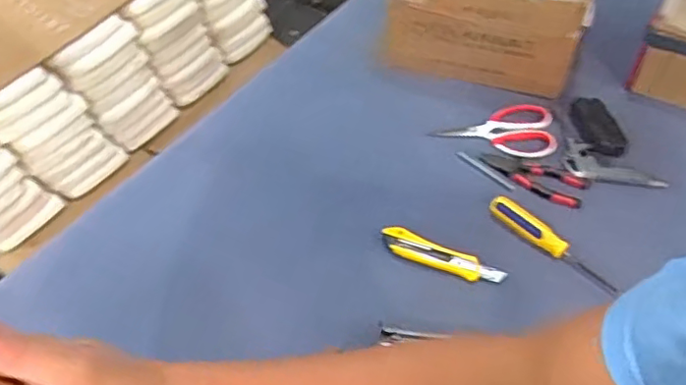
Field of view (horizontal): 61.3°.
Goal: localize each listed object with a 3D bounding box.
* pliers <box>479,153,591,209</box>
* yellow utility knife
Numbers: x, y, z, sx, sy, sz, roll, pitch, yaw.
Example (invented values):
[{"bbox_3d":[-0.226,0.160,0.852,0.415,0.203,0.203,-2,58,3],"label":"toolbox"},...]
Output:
[{"bbox_3d":[0.271,-0.023,0.831,0.148,0.008,0.060,20,59,18],"label":"pliers"},{"bbox_3d":[0.131,0.086,0.775,0.165,0.018,0.035,20,59,18],"label":"yellow utility knife"}]

